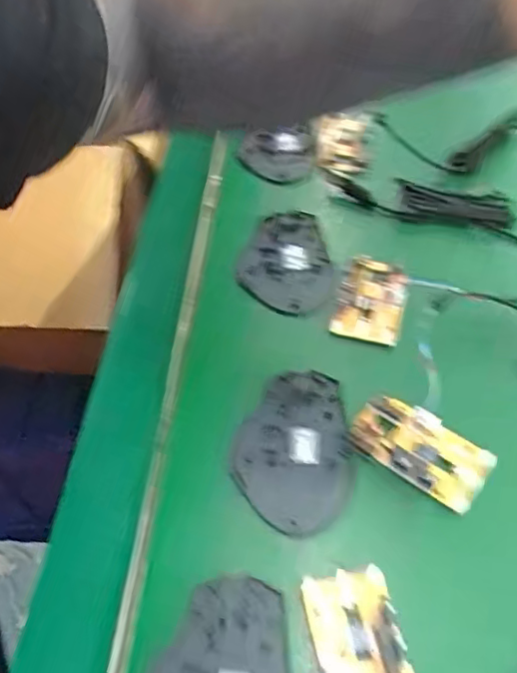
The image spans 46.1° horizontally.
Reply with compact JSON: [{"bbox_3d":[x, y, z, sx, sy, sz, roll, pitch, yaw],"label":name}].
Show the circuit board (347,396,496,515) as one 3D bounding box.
[{"bbox_3d":[0.100,0.068,0.376,0.082,0.008,0.044,31,60,25],"label":"circuit board"}]

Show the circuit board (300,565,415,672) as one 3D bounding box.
[{"bbox_3d":[0.053,0.159,0.305,0.044,0.006,0.081,-11,52,-4],"label":"circuit board"}]

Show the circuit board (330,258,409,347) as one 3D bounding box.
[{"bbox_3d":[0.086,-0.031,0.455,0.048,0.009,0.076,11,53,13],"label":"circuit board"}]

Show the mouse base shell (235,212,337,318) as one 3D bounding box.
[{"bbox_3d":[0.019,-0.059,0.485,0.073,0.012,0.107,-10,52,-3],"label":"mouse base shell"}]

